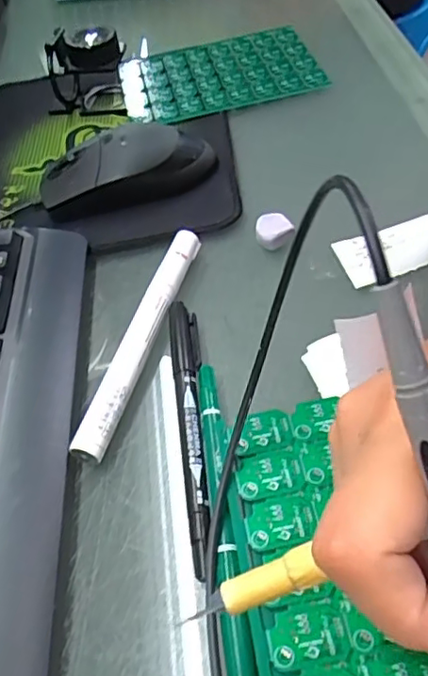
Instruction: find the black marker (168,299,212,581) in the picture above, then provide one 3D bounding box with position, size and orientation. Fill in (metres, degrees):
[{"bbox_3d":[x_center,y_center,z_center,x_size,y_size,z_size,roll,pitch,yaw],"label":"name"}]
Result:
[{"bbox_3d":[-0.010,0.035,0.262,0.013,0.009,0.136,-10,49,3],"label":"black marker"}]

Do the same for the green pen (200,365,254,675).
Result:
[{"bbox_3d":[0.003,0.064,0.231,0.010,0.010,0.141,-10,49,4],"label":"green pen"}]

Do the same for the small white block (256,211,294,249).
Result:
[{"bbox_3d":[0.035,-0.061,0.336,0.020,0.015,0.016,-7,49,6],"label":"small white block"}]

